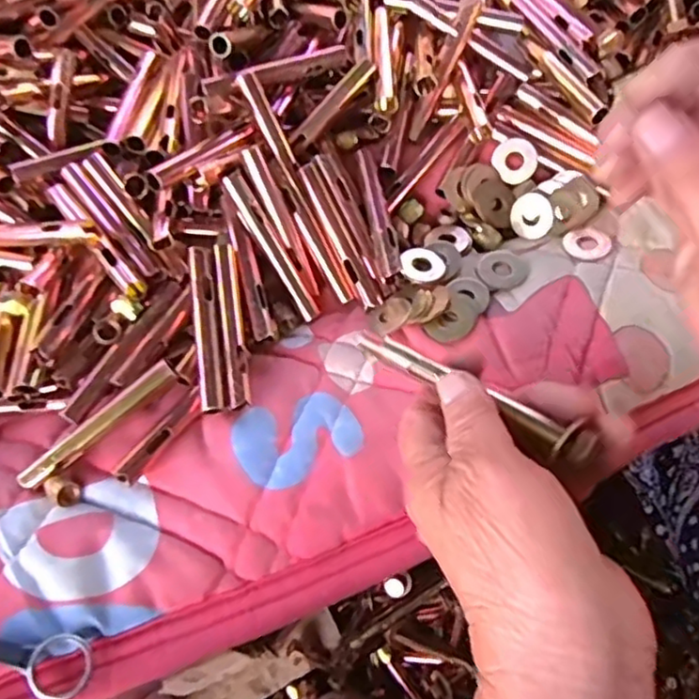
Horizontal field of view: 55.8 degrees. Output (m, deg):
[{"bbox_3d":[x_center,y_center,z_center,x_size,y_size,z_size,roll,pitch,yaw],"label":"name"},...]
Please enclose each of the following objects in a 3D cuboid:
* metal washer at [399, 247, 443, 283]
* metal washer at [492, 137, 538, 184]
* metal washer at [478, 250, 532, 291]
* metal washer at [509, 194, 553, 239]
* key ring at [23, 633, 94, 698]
[{"bbox_3d":[0.038,-0.045,0.345,0.023,0.004,0.021,4,64,-7],"label":"metal washer"},{"bbox_3d":[0.095,-0.107,0.375,0.023,0.004,0.024,5,108,15],"label":"metal washer"},{"bbox_3d":[0.080,-0.042,0.344,0.027,0.004,0.026,3,57,-4],"label":"metal washer"},{"bbox_3d":[0.100,-0.073,0.363,0.023,0.004,0.024,8,105,32],"label":"metal washer"},{"bbox_3d":[-0.116,0.128,0.265,0.025,0.004,0.025,5,67,-11],"label":"key ring"}]

